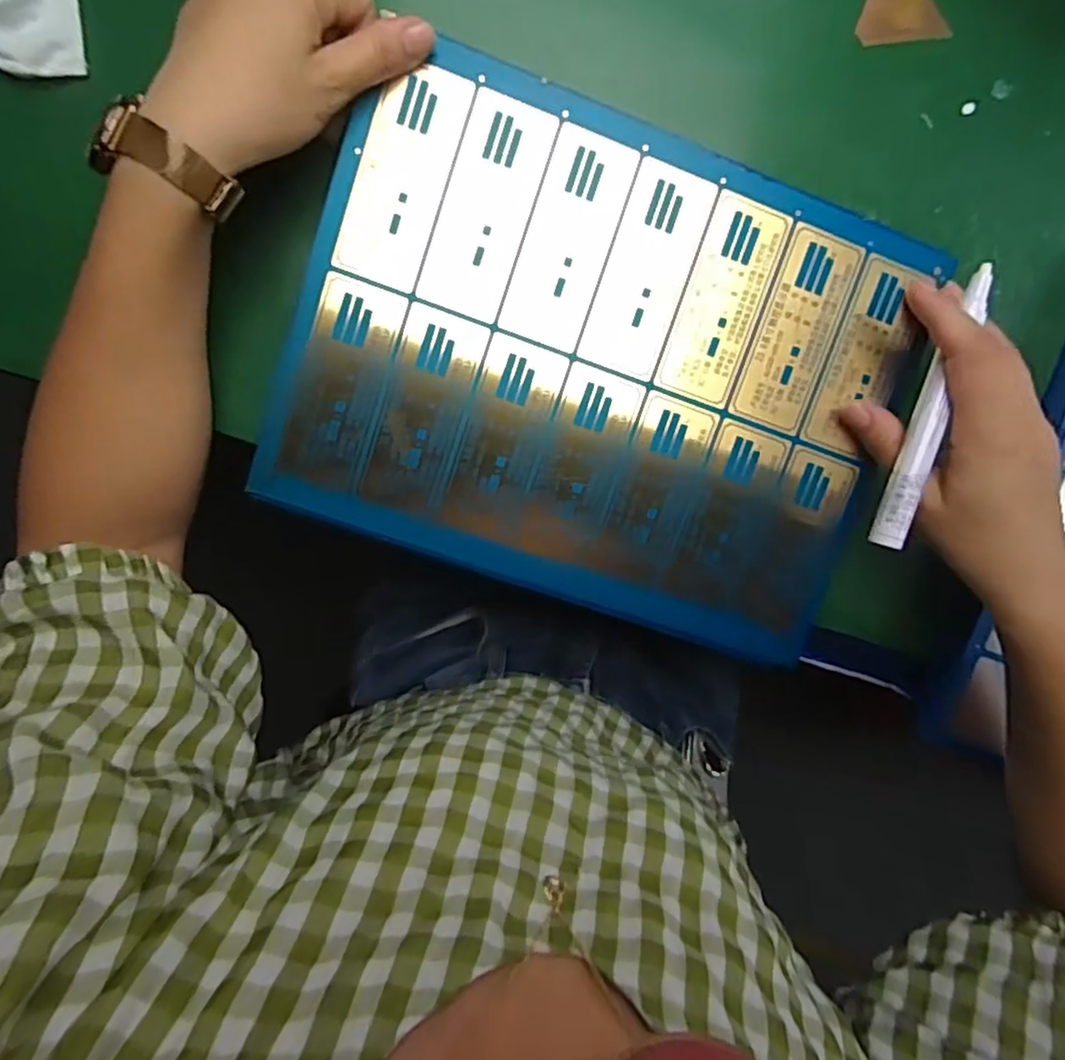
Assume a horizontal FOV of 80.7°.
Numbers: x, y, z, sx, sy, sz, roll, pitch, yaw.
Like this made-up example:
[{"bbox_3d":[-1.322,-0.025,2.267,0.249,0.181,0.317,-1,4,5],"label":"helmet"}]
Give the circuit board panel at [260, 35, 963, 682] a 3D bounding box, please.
[{"bbox_3d":[0.040,-0.078,0.316,0.301,0.011,0.226,18,95,-8],"label":"circuit board panel"}]

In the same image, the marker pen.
[{"bbox_3d":[0.187,-0.055,0.292,0.013,0.012,0.131,15,97,-7],"label":"marker pen"}]

